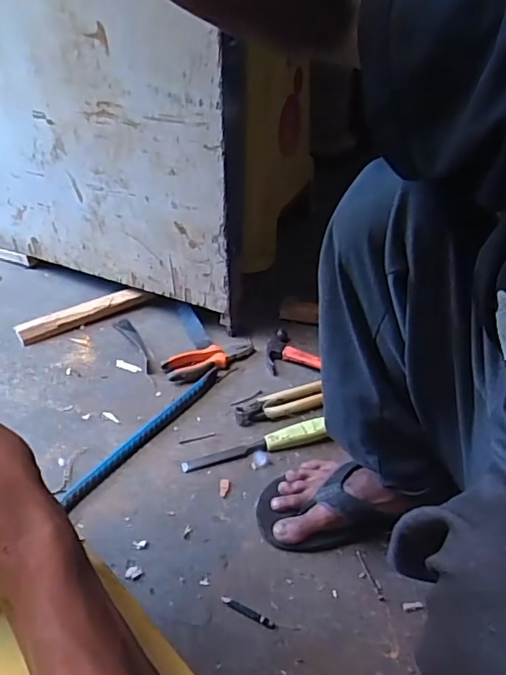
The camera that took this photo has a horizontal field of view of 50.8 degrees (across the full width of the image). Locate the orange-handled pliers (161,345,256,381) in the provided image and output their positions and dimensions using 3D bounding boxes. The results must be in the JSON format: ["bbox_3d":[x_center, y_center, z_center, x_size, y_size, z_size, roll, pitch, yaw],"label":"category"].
[{"bbox_3d":[-0.072,0.037,0.913,0.162,0.016,0.061,-15,43,-22],"label":"orange-handled pliers"}]

